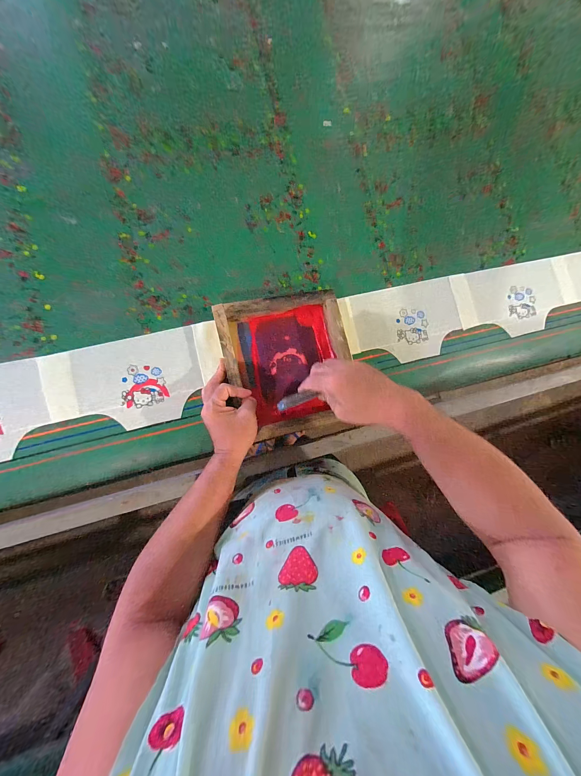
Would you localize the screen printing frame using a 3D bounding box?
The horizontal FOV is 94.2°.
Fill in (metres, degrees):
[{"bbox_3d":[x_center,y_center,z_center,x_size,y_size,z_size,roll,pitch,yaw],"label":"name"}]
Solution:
[{"bbox_3d":[-0.002,-0.041,0.517,0.228,0.049,0.263,-13,87,-9],"label":"screen printing frame"}]

